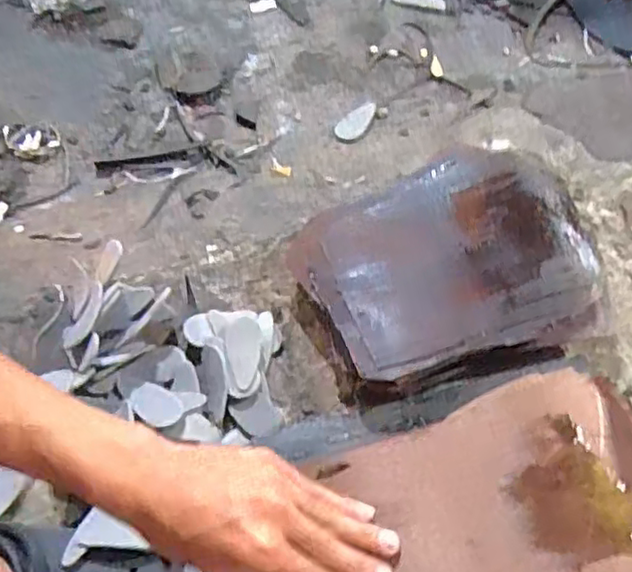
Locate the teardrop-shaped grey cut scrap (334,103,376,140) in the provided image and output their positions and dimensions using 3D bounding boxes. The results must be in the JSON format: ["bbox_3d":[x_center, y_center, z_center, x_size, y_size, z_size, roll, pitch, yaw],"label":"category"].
[{"bbox_3d":[0.052,-0.208,0.839,0.033,0.004,0.069,37,69,21],"label":"teardrop-shaped grey cut scrap"}]

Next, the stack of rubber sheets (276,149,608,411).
[{"bbox_3d":[0.127,-0.013,0.673,0.291,0.091,0.220,-14,62,-6],"label":"stack of rubber sheets"}]

